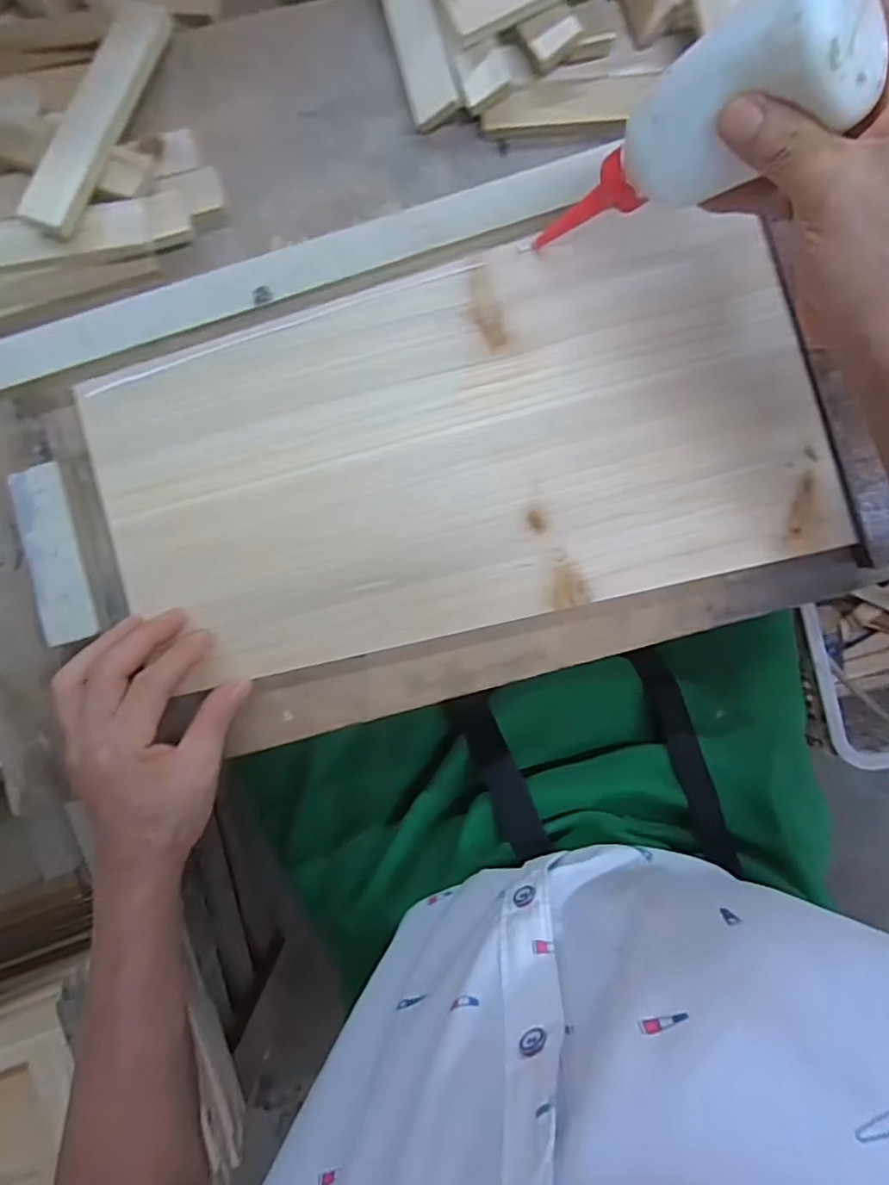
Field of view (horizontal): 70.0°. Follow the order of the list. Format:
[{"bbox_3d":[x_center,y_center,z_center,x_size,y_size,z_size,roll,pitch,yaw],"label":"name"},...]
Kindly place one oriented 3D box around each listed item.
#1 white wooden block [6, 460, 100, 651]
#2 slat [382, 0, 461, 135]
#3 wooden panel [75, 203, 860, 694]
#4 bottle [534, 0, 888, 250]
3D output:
[{"bbox_3d":[-0.229,-0.022,0.374,0.029,0.015,0.103,-15,88,-1],"label":"white wooden block"},{"bbox_3d":[-0.027,-0.373,0.383,0.030,0.009,0.176,-14,93,22],"label":"slat"},{"bbox_3d":[0.012,-0.087,0.380,0.417,0.016,0.215,-13,89,-1],"label":"wooden panel"},{"bbox_3d":[0.110,-0.210,0.305,0.057,0.162,0.048,-4,89,-28],"label":"bottle"}]

